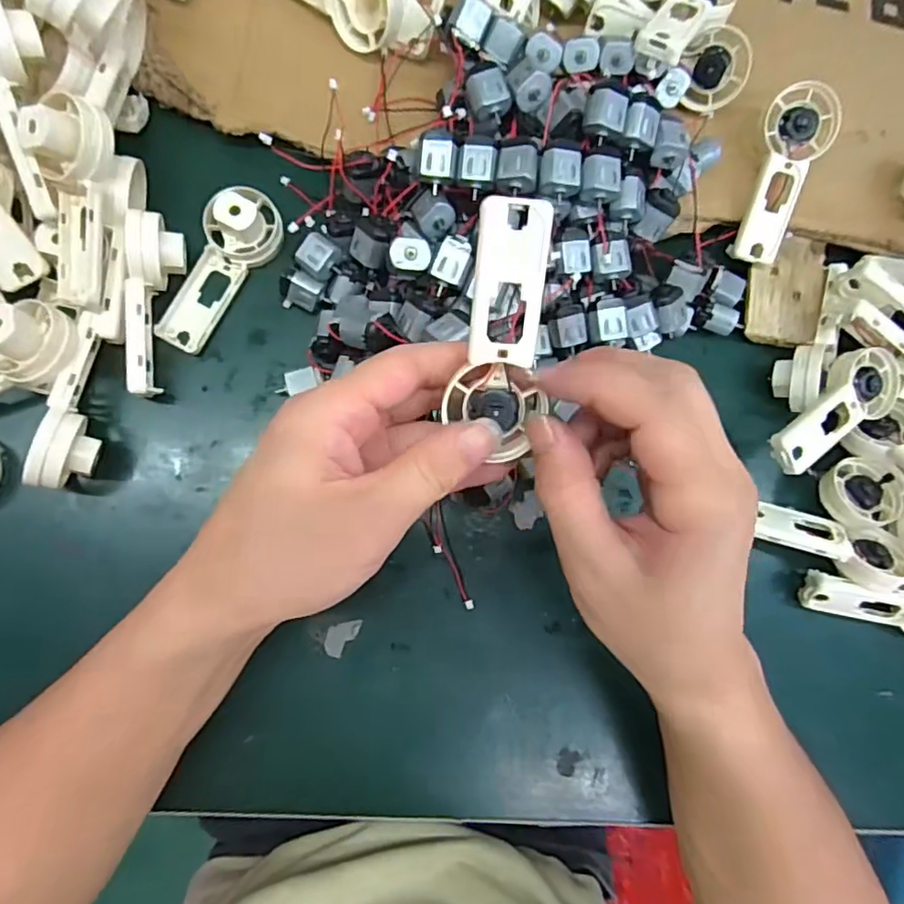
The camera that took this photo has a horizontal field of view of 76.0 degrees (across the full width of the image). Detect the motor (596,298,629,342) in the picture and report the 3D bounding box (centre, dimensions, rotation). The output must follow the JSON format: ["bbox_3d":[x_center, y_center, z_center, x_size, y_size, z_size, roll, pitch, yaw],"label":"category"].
[{"bbox_3d":[0.080,-0.067,0.295,0.015,0.012,0.020,-5,83,-7],"label":"motor"}]

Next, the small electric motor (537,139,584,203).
[{"bbox_3d":[0.052,-0.135,0.276,0.019,0.012,0.024,0,83,-7],"label":"small electric motor"}]

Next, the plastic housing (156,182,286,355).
[{"bbox_3d":[-0.126,-0.099,0.307,0.036,0.024,0.092,37,80,-1],"label":"plastic housing"}]

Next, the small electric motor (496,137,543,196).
[{"bbox_3d":[0.032,-0.138,0.279,0.019,0.011,0.025,3,82,-6],"label":"small electric motor"}]

